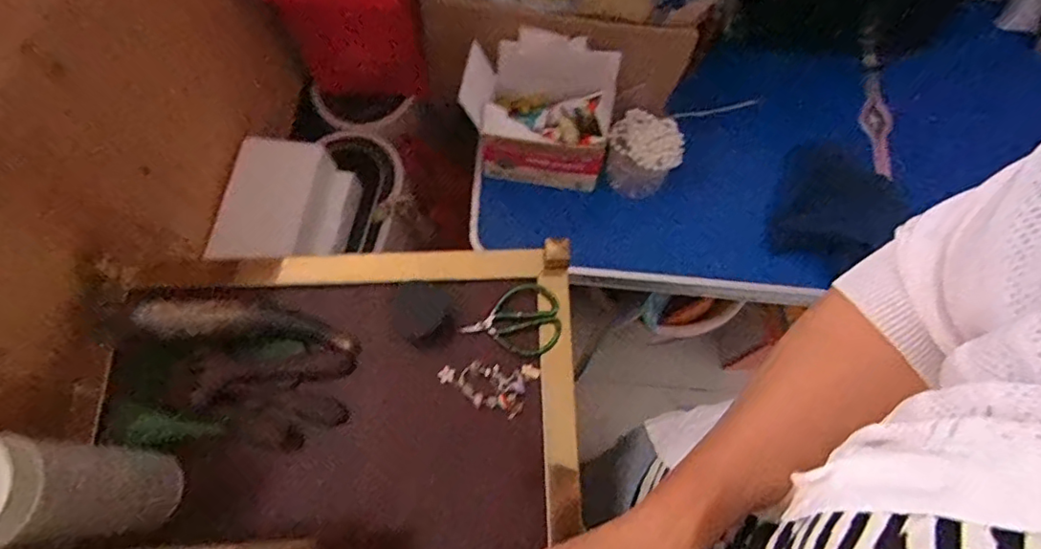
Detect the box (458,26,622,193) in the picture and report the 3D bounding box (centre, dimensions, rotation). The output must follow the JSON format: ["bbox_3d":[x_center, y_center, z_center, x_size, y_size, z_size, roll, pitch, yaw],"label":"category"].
[{"bbox_3d":[0.028,-0.214,0.782,0.193,0.181,0.113,4,70,2],"label":"box"}]

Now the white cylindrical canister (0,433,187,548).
[{"bbox_3d":[-0.307,0.149,0.399,0.062,0.188,0.068,0,70,1],"label":"white cylindrical canister"}]

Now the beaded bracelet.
[{"bbox_3d":[-0.031,0.102,0.519,0.090,0.014,0.046,5,70,3],"label":"beaded bracelet"}]

